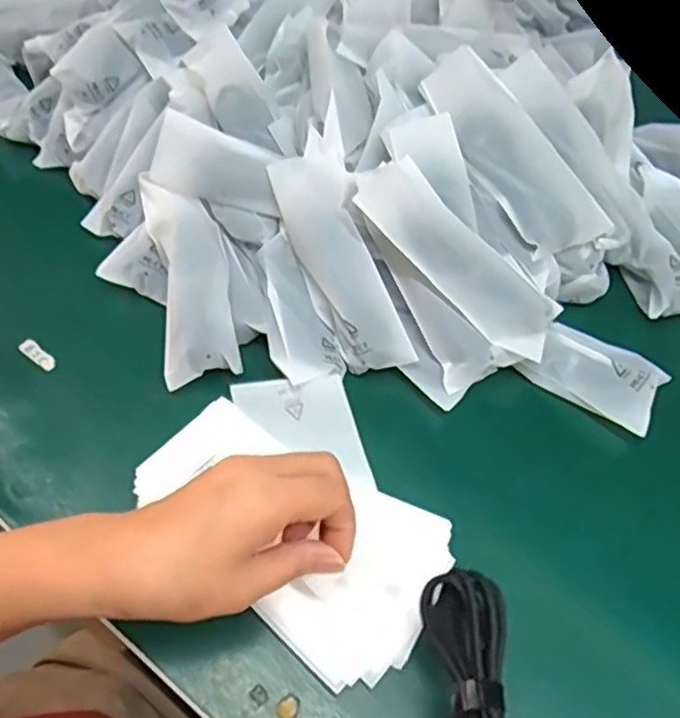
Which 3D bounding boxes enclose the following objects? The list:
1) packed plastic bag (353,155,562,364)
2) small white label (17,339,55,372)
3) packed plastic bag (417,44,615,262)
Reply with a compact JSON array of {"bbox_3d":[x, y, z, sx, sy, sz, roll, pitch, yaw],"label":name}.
[{"bbox_3d":[0.077,-0.064,0.419,0.155,0.025,0.047,41,59,-14],"label":"packed plastic bag"},{"bbox_3d":[-0.201,-0.004,0.437,0.029,0.004,0.010,33,61,17],"label":"small white label"},{"bbox_3d":[0.116,-0.136,0.445,0.050,0.016,0.153,-41,92,7],"label":"packed plastic bag"}]

